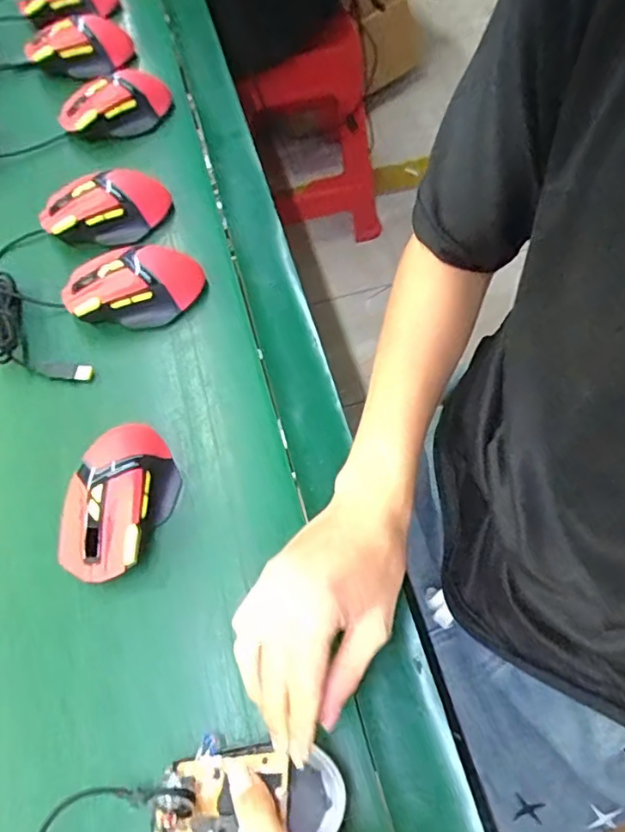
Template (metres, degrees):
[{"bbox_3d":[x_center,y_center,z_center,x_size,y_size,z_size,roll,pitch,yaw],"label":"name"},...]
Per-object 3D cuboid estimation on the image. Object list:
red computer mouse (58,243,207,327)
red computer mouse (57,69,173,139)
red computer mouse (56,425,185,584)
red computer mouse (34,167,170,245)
[{"bbox_3d":[-0.159,-0.112,0.516,0.116,0.048,0.065,-5,62,-1],"label":"red computer mouse"},{"bbox_3d":[-0.212,-0.333,0.632,0.119,0.051,0.057,-17,63,-7],"label":"red computer mouse"},{"bbox_3d":[-0.143,0.058,0.427,0.066,0.039,0.118,14,63,9],"label":"red computer mouse"},{"bbox_3d":[-0.198,-0.198,0.557,0.121,0.047,0.062,-15,63,-6],"label":"red computer mouse"}]

